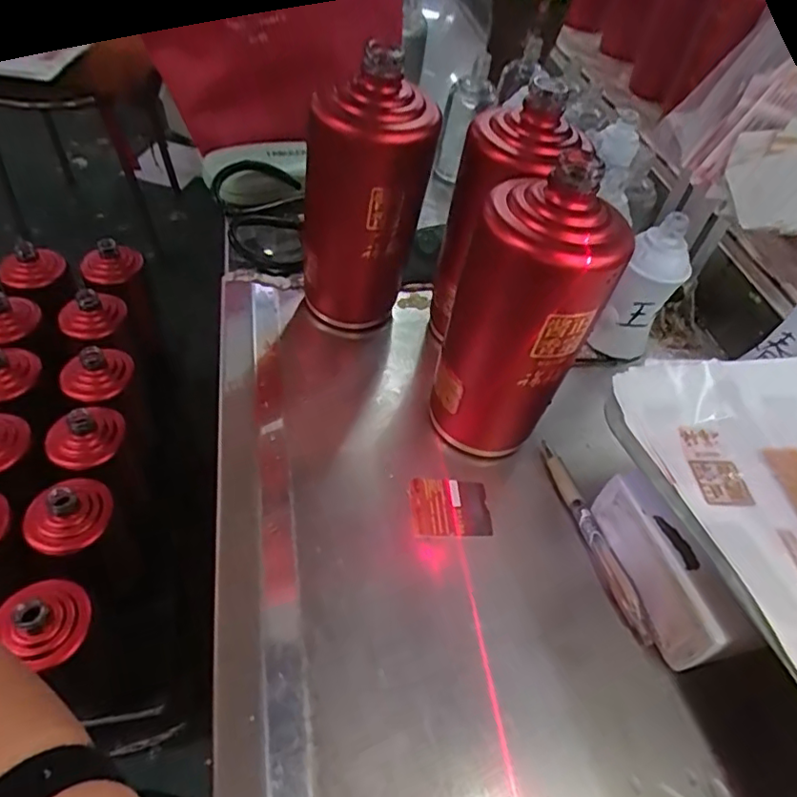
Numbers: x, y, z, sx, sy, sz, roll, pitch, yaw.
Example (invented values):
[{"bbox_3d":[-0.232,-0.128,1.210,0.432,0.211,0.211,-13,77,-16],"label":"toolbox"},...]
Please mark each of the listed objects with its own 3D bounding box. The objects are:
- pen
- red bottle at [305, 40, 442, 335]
[{"bbox_3d":[0.124,0.085,0.376,0.013,0.012,0.145,-8,51,-15],"label":"pen"},{"bbox_3d":[-0.026,-0.134,0.420,0.076,0.189,0.069,-31,60,-30],"label":"red bottle"}]

